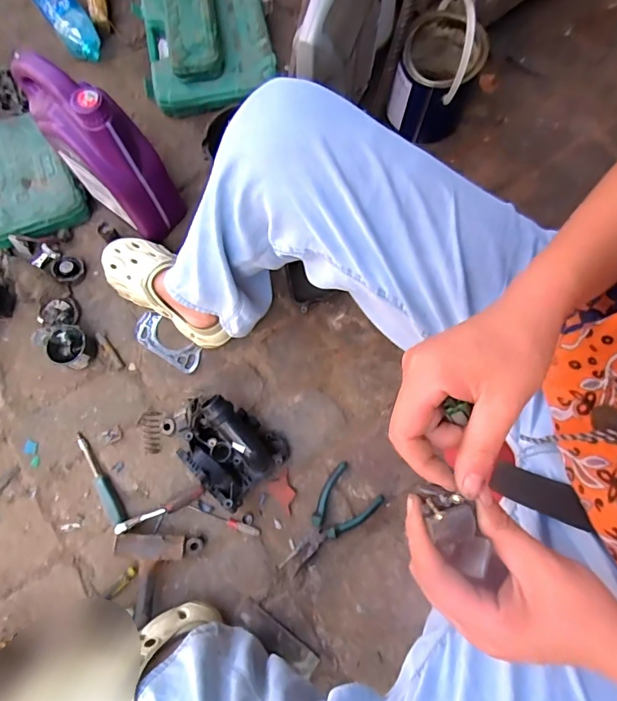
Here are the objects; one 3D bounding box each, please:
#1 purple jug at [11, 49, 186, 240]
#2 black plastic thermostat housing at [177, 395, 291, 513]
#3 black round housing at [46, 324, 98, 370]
[{"bbox_3d":[-0.315,-0.306,0.723,0.161,0.278,0.097,31,77,9],"label":"purple jug"},{"bbox_3d":[-0.122,0.155,0.709,0.145,0.098,0.132,38,77,9],"label":"black plastic thermostat housing"},{"bbox_3d":[-0.401,-0.005,0.780,0.069,0.043,0.067,17,75,4],"label":"black round housing"}]

